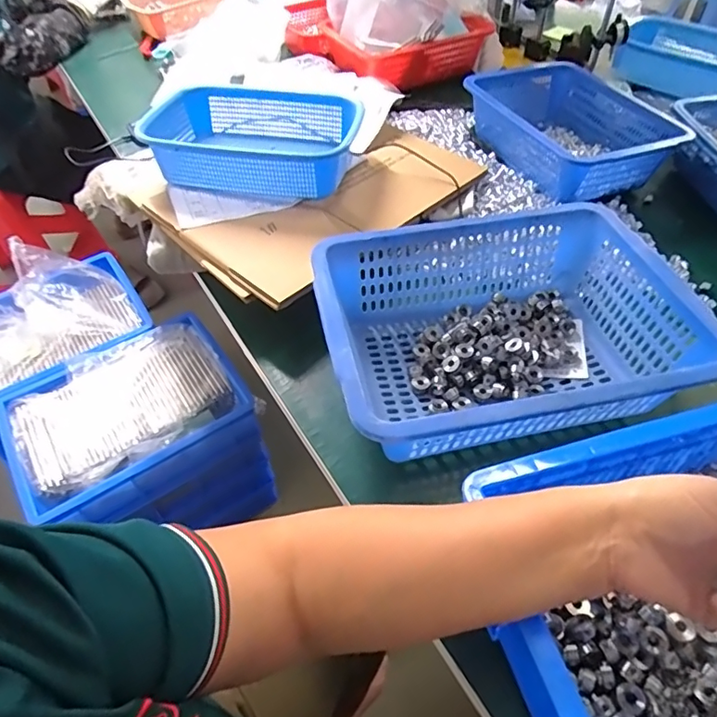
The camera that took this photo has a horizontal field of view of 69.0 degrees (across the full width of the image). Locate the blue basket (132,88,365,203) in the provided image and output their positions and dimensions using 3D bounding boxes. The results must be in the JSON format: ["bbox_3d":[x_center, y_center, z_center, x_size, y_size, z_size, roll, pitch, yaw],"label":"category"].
[{"bbox_3d":[-0.153,-0.323,0.764,0.309,0.071,0.217,5,51,5],"label":"blue basket"}]

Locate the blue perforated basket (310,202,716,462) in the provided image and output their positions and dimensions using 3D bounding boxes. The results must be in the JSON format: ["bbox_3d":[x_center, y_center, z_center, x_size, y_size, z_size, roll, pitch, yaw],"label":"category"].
[{"bbox_3d":[0.146,-0.026,0.558,0.350,0.118,0.260,-9,51,-7],"label":"blue perforated basket"}]

